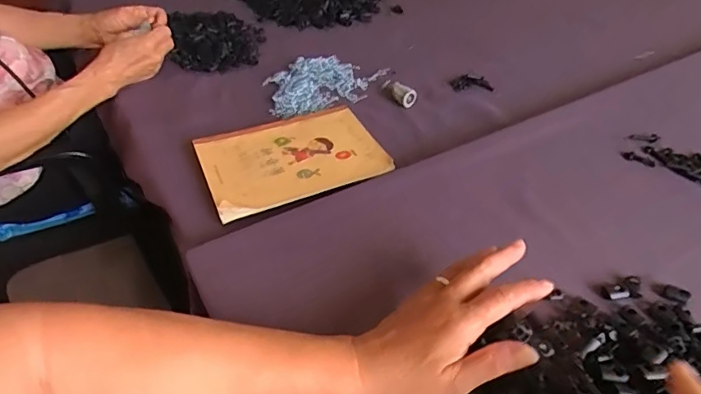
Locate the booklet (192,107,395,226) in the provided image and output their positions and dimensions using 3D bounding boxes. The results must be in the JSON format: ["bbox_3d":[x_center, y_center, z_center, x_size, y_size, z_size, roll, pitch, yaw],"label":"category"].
[{"bbox_3d":[-0.072,-0.050,0.601,0.208,0.013,0.154,-17,45,-19],"label":"booklet"}]

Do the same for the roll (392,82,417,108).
[{"bbox_3d":[0.074,-0.148,0.710,0.023,0.023,0.038,-26,49,-27],"label":"roll"}]

